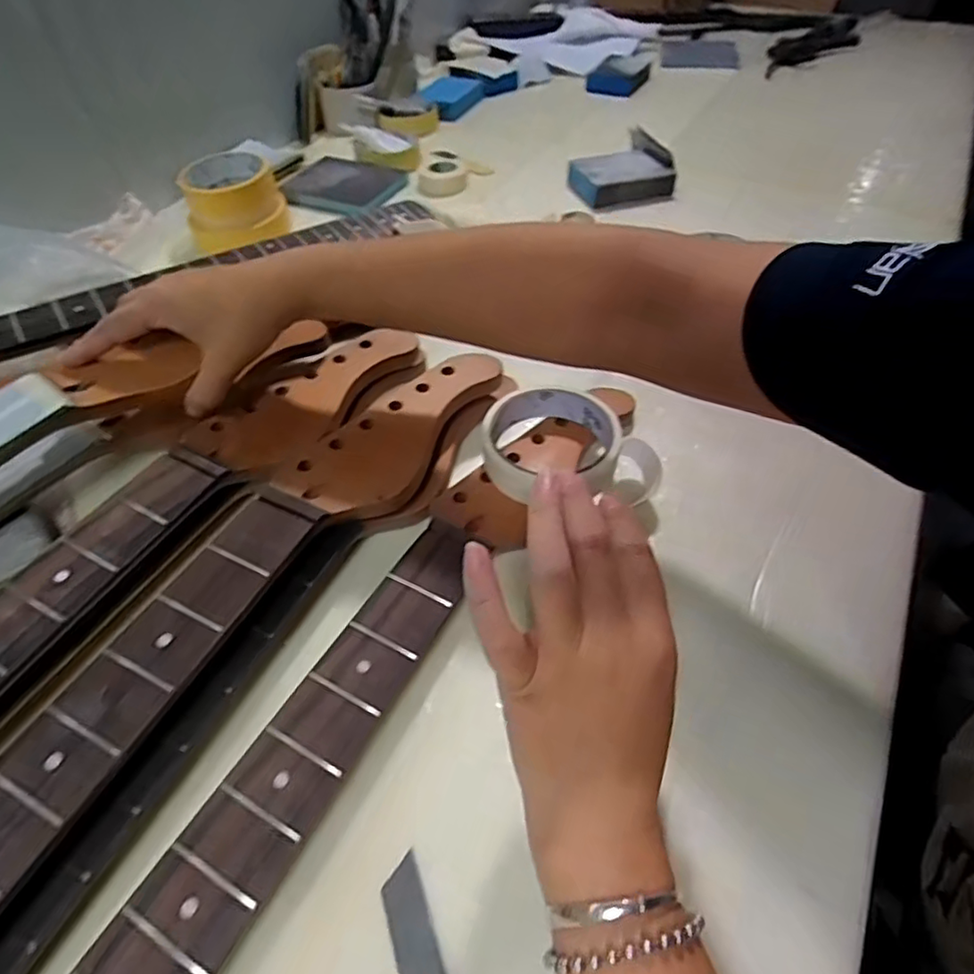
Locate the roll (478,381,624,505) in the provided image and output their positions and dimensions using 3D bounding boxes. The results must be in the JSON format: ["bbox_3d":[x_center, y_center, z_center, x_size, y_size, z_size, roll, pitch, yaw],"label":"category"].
[{"bbox_3d":[0.042,-0.034,0.404,0.091,0.029,0.090,-1,51,1],"label":"roll"}]

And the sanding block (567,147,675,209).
[{"bbox_3d":[0.144,-0.337,0.662,0.097,0.022,0.074,-17,52,-12],"label":"sanding block"}]

